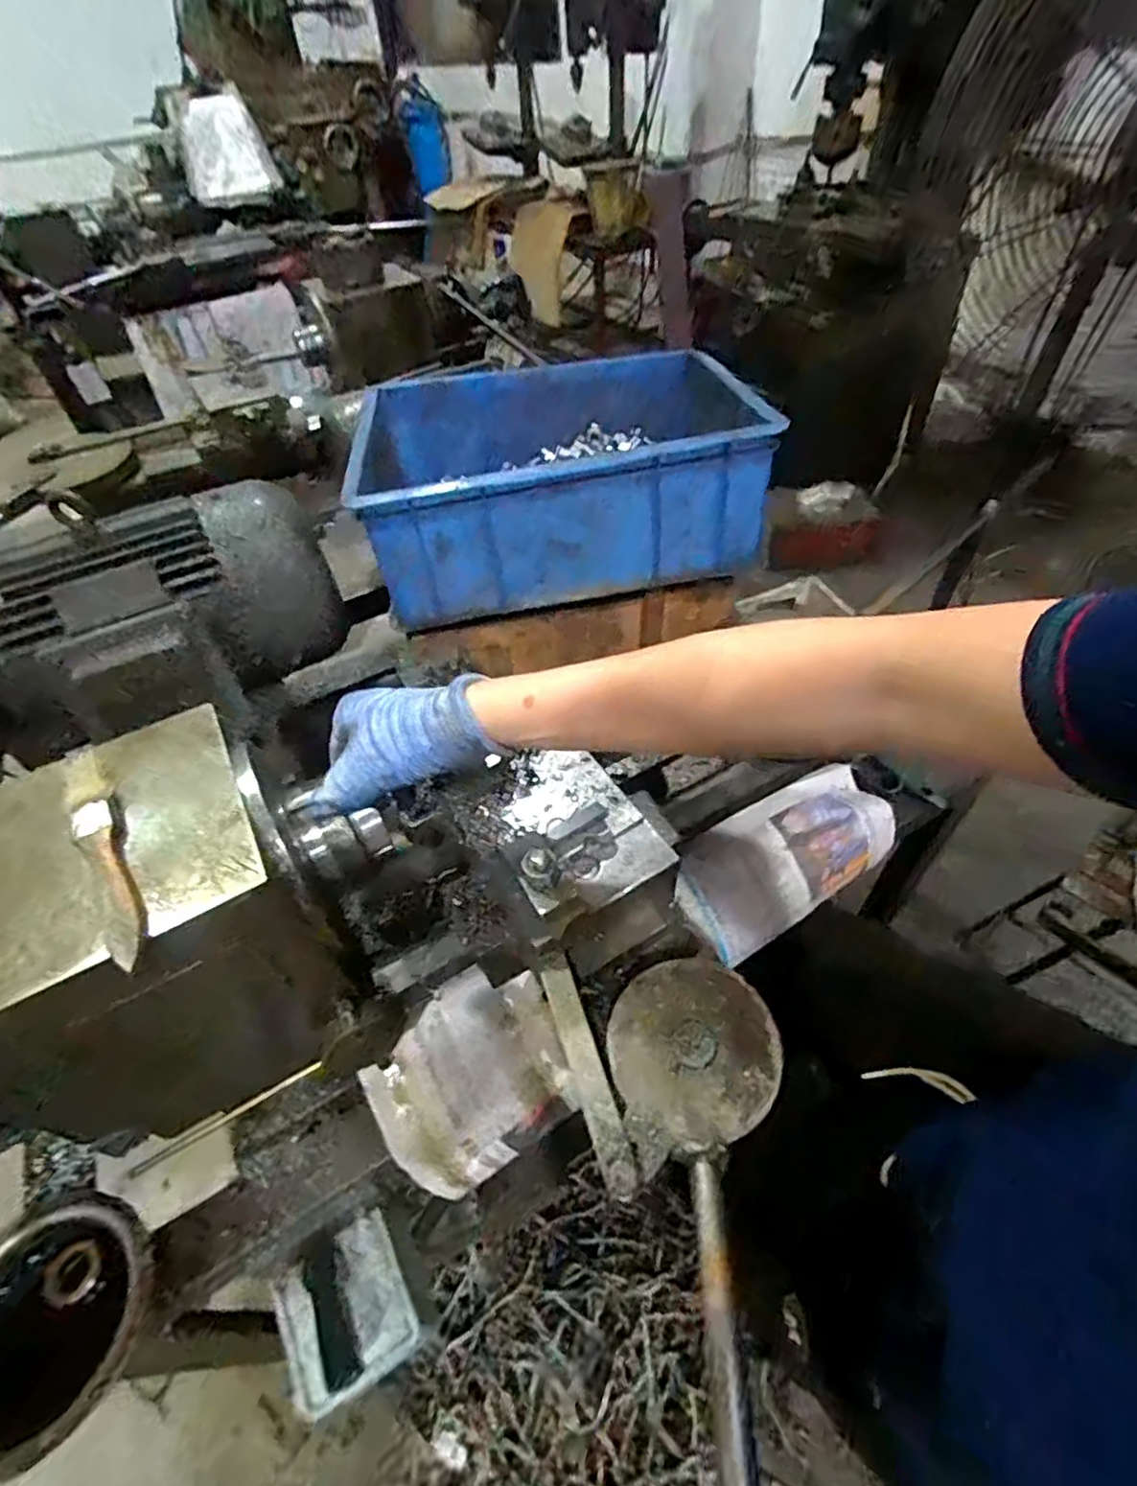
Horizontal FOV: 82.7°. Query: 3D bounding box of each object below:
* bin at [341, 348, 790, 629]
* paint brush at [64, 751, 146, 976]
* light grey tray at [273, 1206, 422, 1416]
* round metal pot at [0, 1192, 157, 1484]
[{"bbox_3d":[-0.010,-0.298,0.702,0.399,0.137,0.318,-7,48,-1],"label":"bin"},{"bbox_3d":[-0.244,0.054,0.337,0.021,0.009,0.152,-31,53,-20],"label":"paint brush"},{"bbox_3d":[-0.168,0.420,0.479,0.085,0.033,0.092,-26,51,-17],"label":"light grey tray"},{"bbox_3d":[-0.337,0.383,0.427,0.125,0.070,0.133,-3,48,3],"label":"round metal pot"}]

